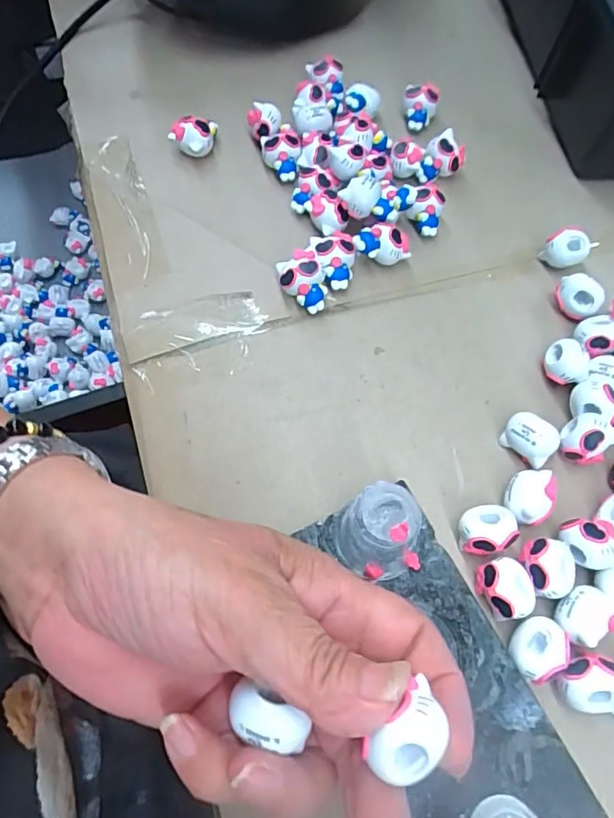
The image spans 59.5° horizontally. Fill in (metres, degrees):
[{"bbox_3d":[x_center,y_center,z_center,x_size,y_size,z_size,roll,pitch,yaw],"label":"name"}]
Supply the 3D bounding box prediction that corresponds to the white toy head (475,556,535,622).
[{"bbox_3d":[0.090,0.079,0.241,0.022,0.014,0.025,-22,67,-13],"label":"white toy head"}]

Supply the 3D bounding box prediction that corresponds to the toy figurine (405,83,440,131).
[{"bbox_3d":[0.081,-0.216,0.384,0.023,0.021,0.023,1,64,-2],"label":"toy figurine"}]

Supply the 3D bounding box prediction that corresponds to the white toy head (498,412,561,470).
[{"bbox_3d":[0.113,0.015,0.272,0.018,0.021,0.025,-37,71,-18],"label":"white toy head"}]

